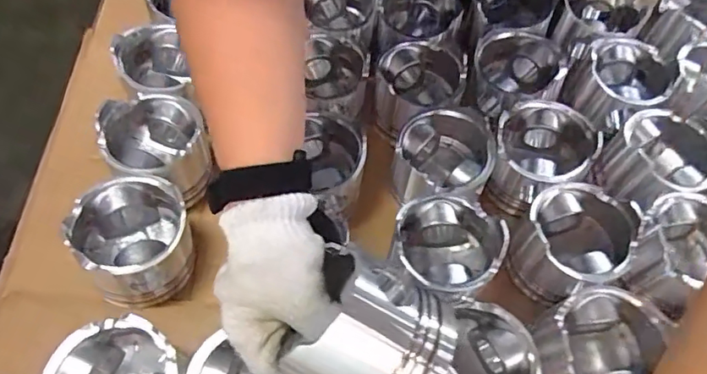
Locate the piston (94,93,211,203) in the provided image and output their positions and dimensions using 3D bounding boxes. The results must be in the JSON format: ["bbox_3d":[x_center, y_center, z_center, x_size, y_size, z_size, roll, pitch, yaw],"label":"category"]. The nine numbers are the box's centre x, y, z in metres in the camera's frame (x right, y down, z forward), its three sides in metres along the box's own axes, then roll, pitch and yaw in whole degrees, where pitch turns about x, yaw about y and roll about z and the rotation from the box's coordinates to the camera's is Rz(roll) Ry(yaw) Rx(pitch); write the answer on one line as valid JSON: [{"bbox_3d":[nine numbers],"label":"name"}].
[{"bbox_3d":[-0.183,-0.036,0.506,0.098,0.075,0.093,2,60,-3],"label":"piston"}]

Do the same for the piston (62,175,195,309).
[{"bbox_3d":[-0.186,0.048,0.462,0.089,0.082,0.088,2,60,-3],"label":"piston"}]

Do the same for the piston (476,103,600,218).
[{"bbox_3d":[0.177,-0.024,0.530,0.085,0.109,0.084,2,60,-3],"label":"piston"}]

